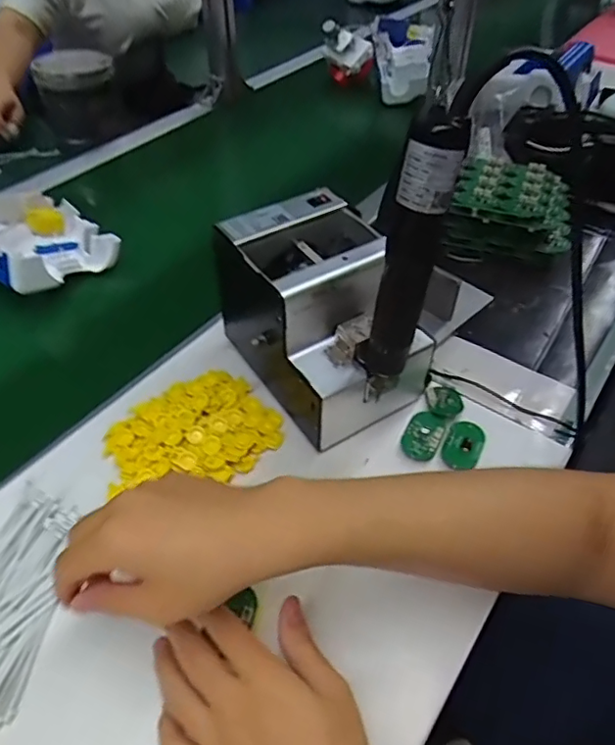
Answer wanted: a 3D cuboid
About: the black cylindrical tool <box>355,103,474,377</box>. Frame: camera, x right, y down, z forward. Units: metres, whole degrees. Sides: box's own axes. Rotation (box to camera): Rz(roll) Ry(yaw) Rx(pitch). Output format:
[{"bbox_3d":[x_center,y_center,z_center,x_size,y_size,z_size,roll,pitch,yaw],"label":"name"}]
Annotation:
[{"bbox_3d":[0.071,-0.079,0.410,0.041,0.199,0.040,13,50,7],"label":"black cylindrical tool"}]

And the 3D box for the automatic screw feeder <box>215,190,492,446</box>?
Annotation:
[{"bbox_3d":[0.013,-0.055,0.535,0.133,0.147,0.181,-22,49,-24],"label":"automatic screw feeder"}]

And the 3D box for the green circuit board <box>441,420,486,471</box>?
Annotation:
[{"bbox_3d":[0.142,0.065,0.520,0.034,0.005,0.050,27,61,10],"label":"green circuit board"}]

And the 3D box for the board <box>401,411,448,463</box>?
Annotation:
[{"bbox_3d":[0.107,0.056,0.525,0.037,0.008,0.051,18,58,30],"label":"board"}]

